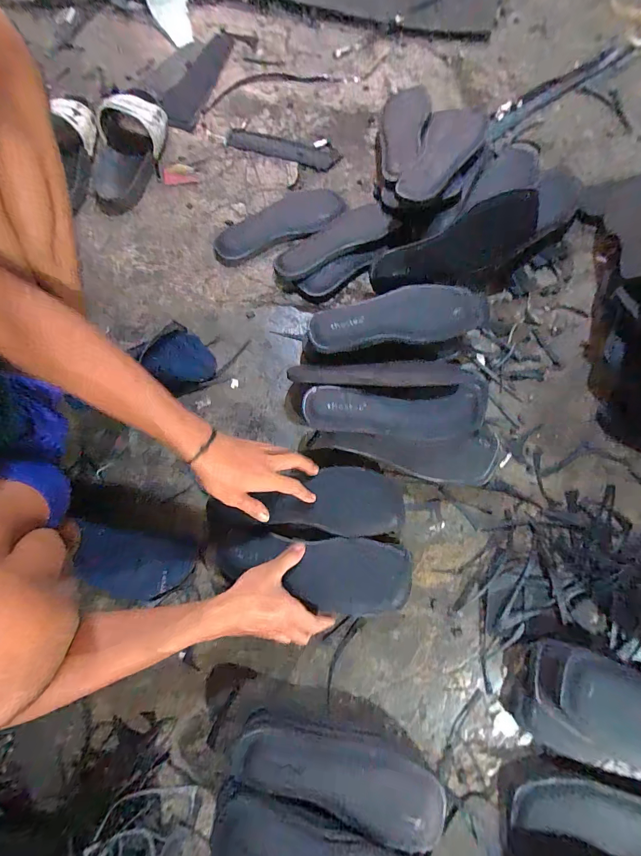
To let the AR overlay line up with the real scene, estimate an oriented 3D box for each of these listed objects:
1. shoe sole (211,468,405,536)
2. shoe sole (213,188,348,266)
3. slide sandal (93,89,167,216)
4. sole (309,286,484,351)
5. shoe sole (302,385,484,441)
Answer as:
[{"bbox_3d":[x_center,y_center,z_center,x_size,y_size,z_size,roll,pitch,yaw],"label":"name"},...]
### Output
[{"bbox_3d":[-0.021,0.108,0.504,0.274,0.026,0.091,-2,77,-1],"label":"shoe sole"},{"bbox_3d":[-0.075,-0.373,0.643,0.251,0.018,0.102,-25,78,-4],"label":"shoe sole"},{"bbox_3d":[-0.370,-0.531,0.658,0.117,0.058,0.268,15,78,5],"label":"slide sandal"},{"bbox_3d":[0.114,-0.167,0.526,0.260,0.019,0.086,-7,76,2],"label":"sole"},{"bbox_3d":[0.100,-0.021,0.481,0.241,0.023,0.072,0,77,2],"label":"shoe sole"}]

